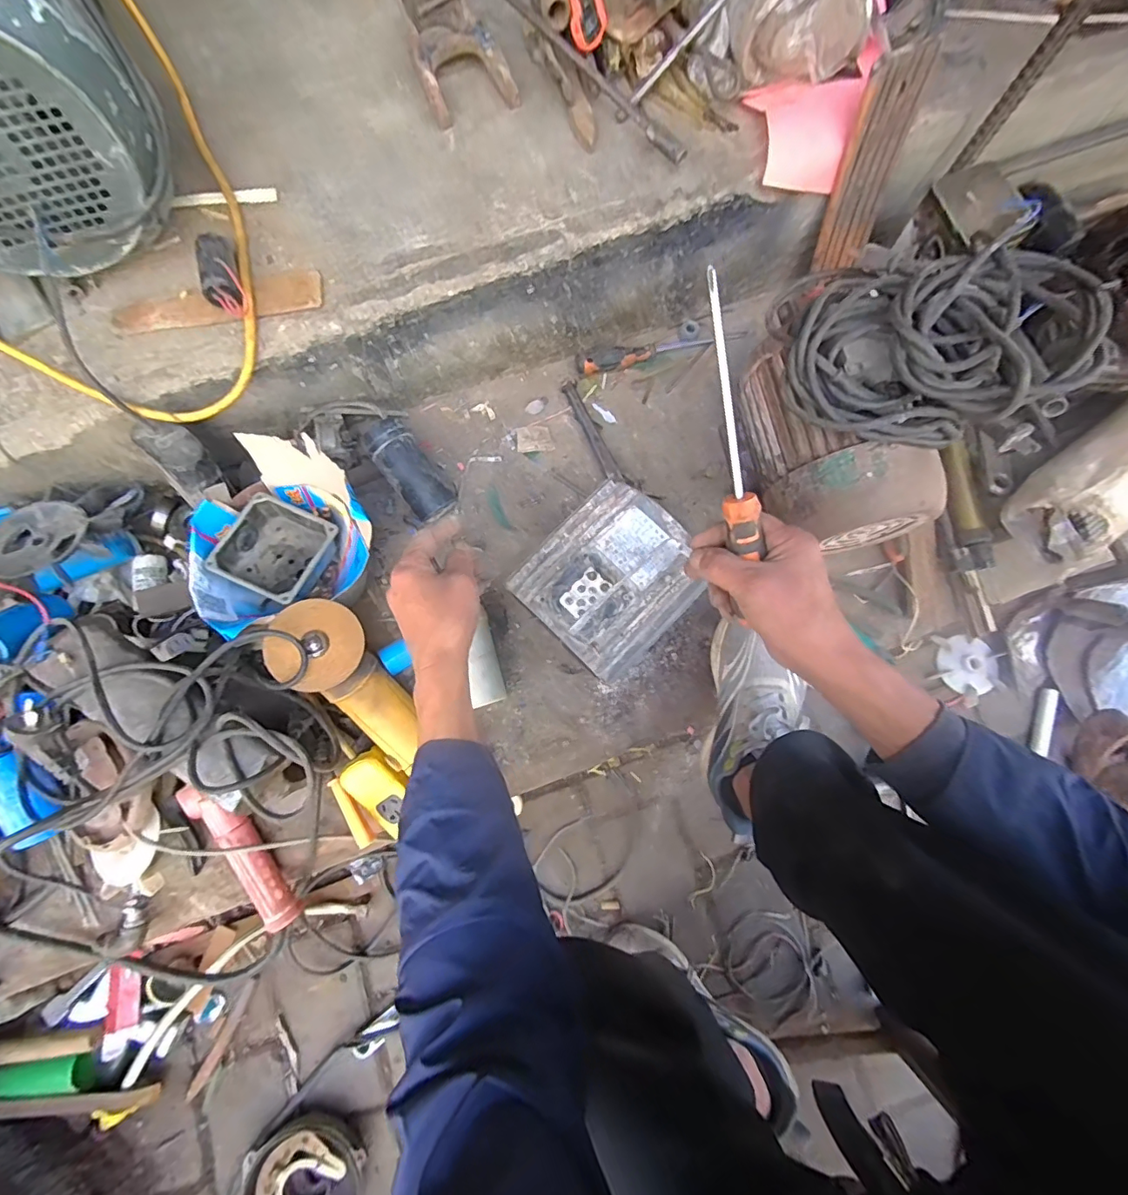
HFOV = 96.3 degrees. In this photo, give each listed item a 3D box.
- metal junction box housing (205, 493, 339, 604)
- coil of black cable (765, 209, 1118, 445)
[{"bbox_3d":[-0.329,-0.054,0.586,0.109,0.053,0.108,24,80,5],"label":"metal junction box housing"},{"bbox_3d":[0.316,-0.228,0.455,0.228,0.115,0.164,13,80,3],"label":"coil of black cable"}]

